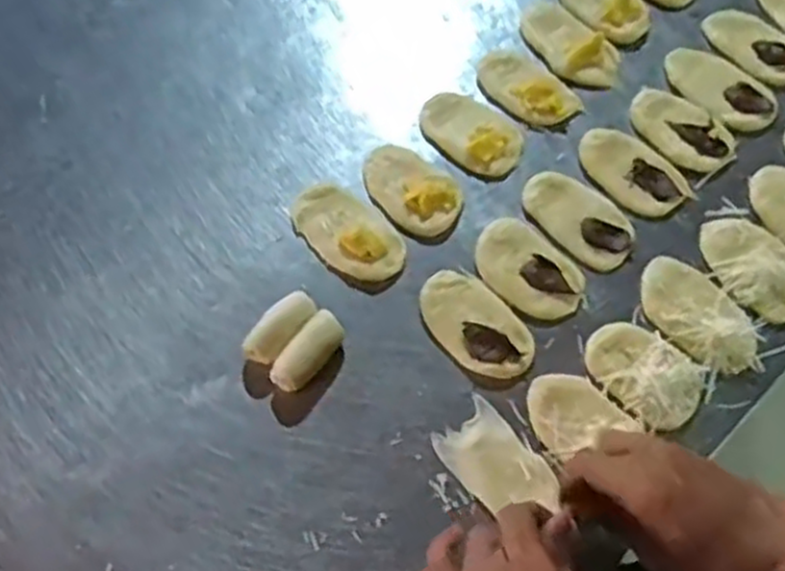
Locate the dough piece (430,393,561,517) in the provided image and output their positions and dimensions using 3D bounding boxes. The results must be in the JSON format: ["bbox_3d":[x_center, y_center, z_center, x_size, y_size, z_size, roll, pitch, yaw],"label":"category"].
[{"bbox_3d":[0.073,0.126,0.534,0.052,0.009,0.088,-38,70,-13],"label":"dough piece"}]

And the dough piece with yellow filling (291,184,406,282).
[{"bbox_3d":[-0.036,-0.045,0.603,0.055,0.018,0.102,-41,71,-14],"label":"dough piece with yellow filling"}]

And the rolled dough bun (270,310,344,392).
[{"bbox_3d":[-0.061,0.050,0.559,0.027,0.027,0.063,35,72,15],"label":"rolled dough bun"}]

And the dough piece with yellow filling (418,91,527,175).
[{"bbox_3d":[0.065,-0.130,0.636,0.092,0.014,0.056,38,73,16],"label":"dough piece with yellow filling"}]

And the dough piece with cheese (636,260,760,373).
[{"bbox_3d":[0.228,0.020,0.567,0.054,0.010,0.099,-40,71,-14],"label":"dough piece with cheese"}]

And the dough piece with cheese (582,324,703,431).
[{"bbox_3d":[0.182,0.060,0.548,0.085,0.011,0.056,42,74,17],"label":"dough piece with cheese"}]

